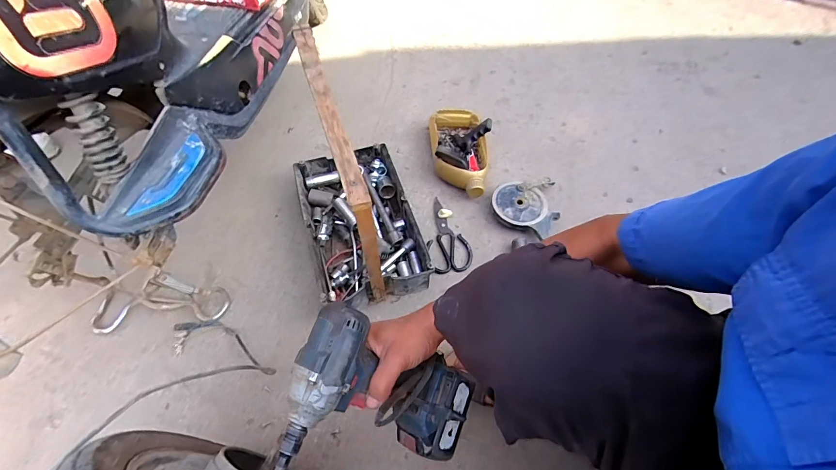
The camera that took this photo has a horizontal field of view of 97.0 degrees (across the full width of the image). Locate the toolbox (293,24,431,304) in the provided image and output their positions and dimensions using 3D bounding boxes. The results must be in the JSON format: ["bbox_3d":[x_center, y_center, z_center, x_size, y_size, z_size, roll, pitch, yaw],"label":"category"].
[{"bbox_3d":[-0.118,-0.096,0.686,0.219,0.367,0.382,-15,58,-13],"label":"toolbox"}]

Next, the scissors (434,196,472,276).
[{"bbox_3d":[0.079,-0.004,0.837,0.087,0.018,0.191,1,57,0],"label":"scissors"}]

